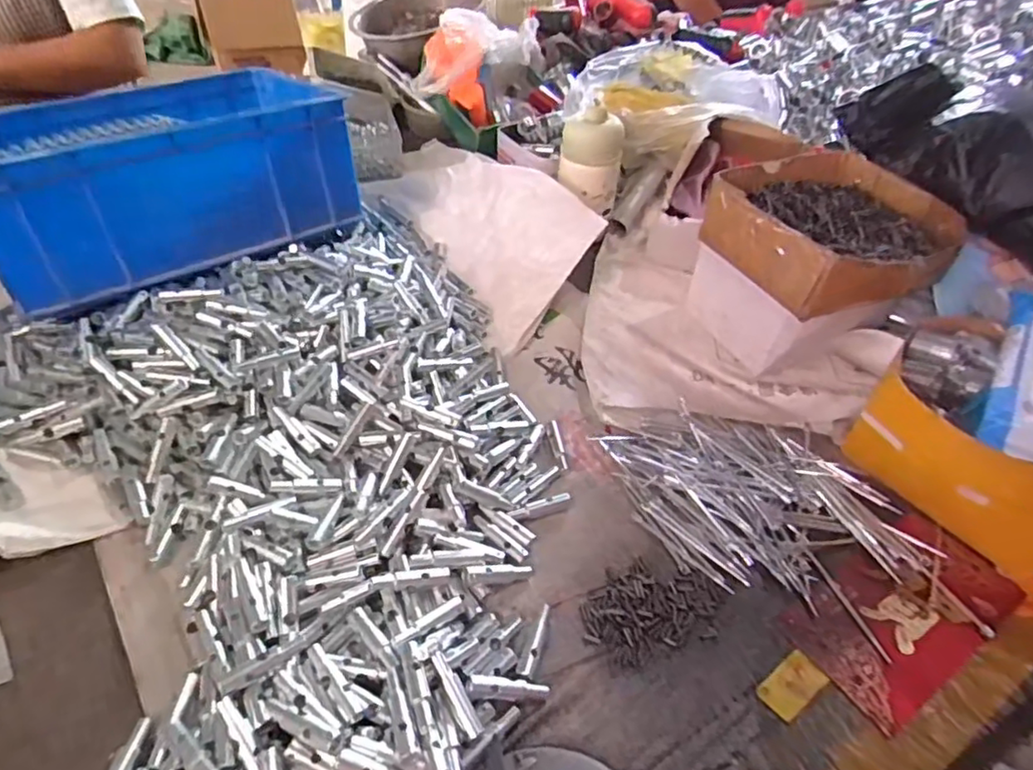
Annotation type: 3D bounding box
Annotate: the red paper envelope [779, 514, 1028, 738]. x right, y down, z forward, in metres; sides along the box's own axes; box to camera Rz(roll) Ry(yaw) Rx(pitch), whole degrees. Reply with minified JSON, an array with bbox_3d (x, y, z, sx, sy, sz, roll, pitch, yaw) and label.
[{"bbox_3d":[0.271,0.152,0.438,0.171,0.008,0.094,-21,48,-26],"label":"red paper envelope"}]

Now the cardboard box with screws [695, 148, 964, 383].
[{"bbox_3d":[0.269,-0.101,0.582,0.166,0.154,0.170,-14,48,-17],"label":"cardboard box with screws"}]

